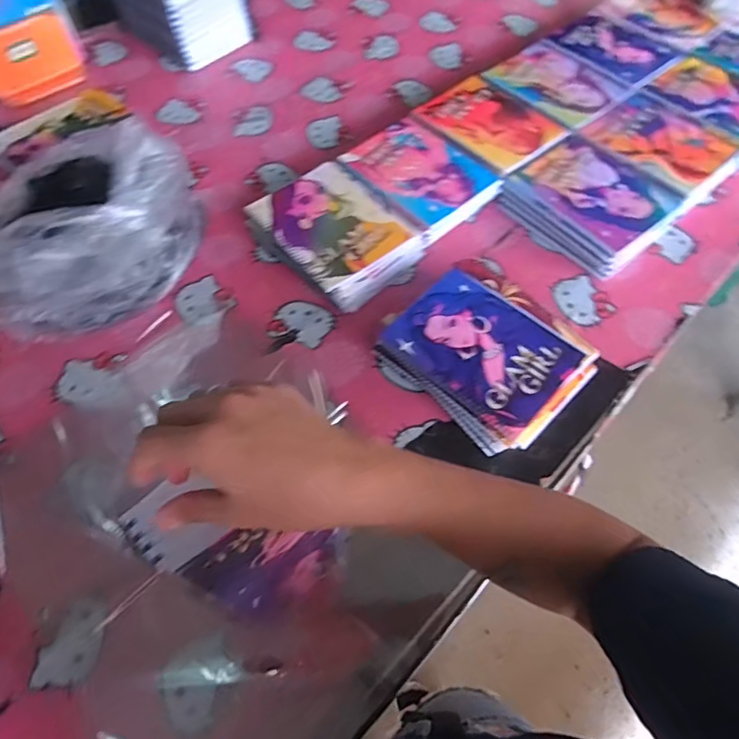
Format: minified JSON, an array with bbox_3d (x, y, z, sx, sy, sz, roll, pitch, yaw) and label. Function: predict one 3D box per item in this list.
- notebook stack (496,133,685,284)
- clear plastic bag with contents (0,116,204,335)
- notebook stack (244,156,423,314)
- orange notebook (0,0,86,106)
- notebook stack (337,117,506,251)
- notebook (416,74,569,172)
[{"bbox_3d":[0.320,-0.243,0.800,0.173,0.052,0.203,-38,65,-21],"label":"notebook stack"},{"bbox_3d":[-0.389,-0.193,0.710,0.301,0.164,0.252,-37,64,-21],"label":"clear plastic bag with contents"},{"bbox_3d":[-0.048,-0.191,0.774,0.170,0.052,0.216,-32,63,-19],"label":"notebook stack"},{"bbox_3d":[-0.607,-0.568,0.959,0.017,0.162,0.198,30,59,34],"label":"orange notebook"},{"bbox_3d":[0.074,-0.287,0.819,0.164,0.039,0.214,-37,65,-17],"label":"notebook stack"},{"bbox_3d":[0.190,-0.393,0.866,0.159,0.008,0.211,-34,63,-19],"label":"notebook"}]

